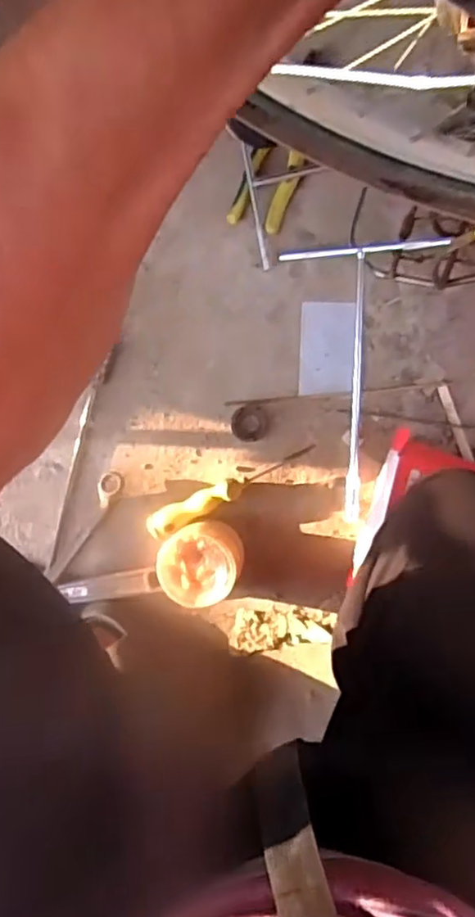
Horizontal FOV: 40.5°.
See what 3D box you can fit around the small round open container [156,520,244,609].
[{"bbox_3d":[-0.039,0.115,0.704,0.087,0.075,0.087,-1,86,9],"label":"small round open container"}]

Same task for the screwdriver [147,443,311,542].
[{"bbox_3d":[-0.009,0.033,0.714,0.198,0.025,0.028,-28,82,6],"label":"screwdriver"}]

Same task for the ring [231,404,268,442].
[{"bbox_3d":[0.014,-0.039,0.717,0.040,0.007,0.039,-3,86,9],"label":"ring"}]

